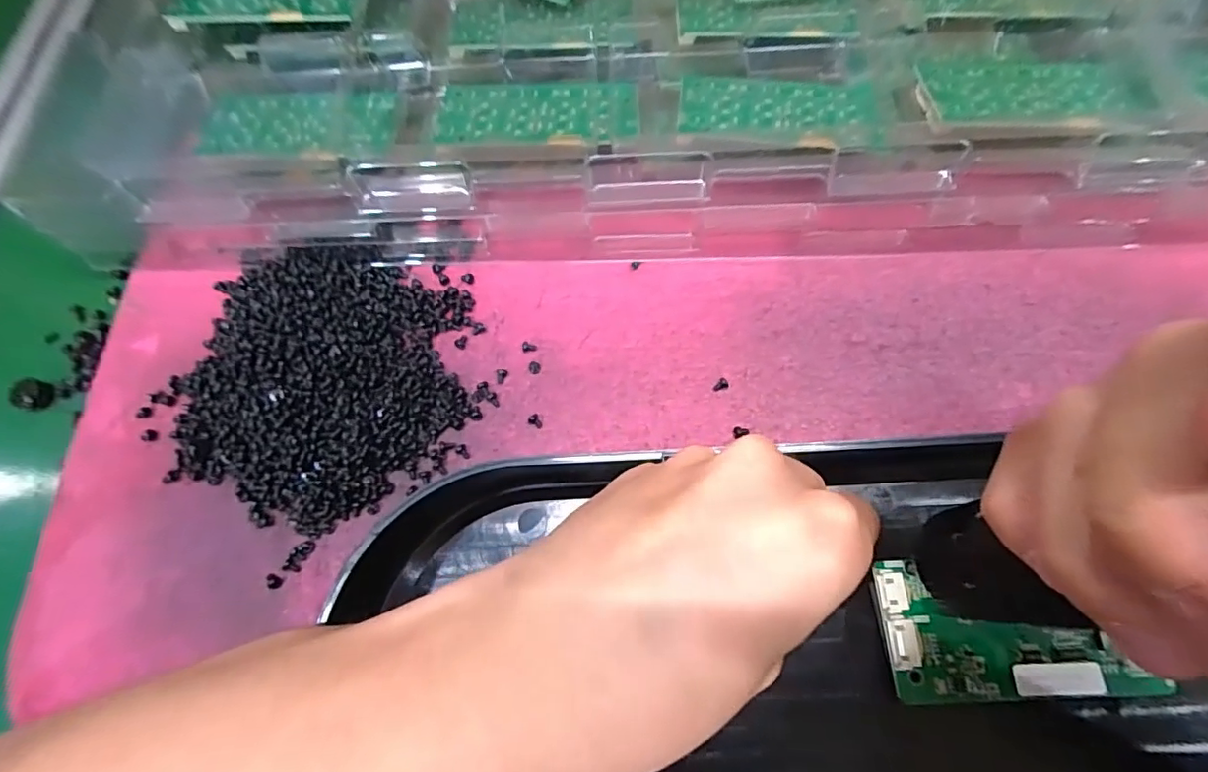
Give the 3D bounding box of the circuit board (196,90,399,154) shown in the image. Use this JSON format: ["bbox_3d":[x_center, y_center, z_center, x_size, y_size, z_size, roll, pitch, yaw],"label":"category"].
[{"bbox_3d":[-0.147,-0.126,0.271,0.096,0.008,0.042,2,72,3],"label":"circuit board"}]

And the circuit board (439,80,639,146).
[{"bbox_3d":[-0.031,-0.132,0.266,0.093,0.004,0.044,-1,72,2],"label":"circuit board"}]

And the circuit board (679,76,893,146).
[{"bbox_3d":[0.084,-0.129,0.259,0.097,0.005,0.044,4,72,4],"label":"circuit board"}]

